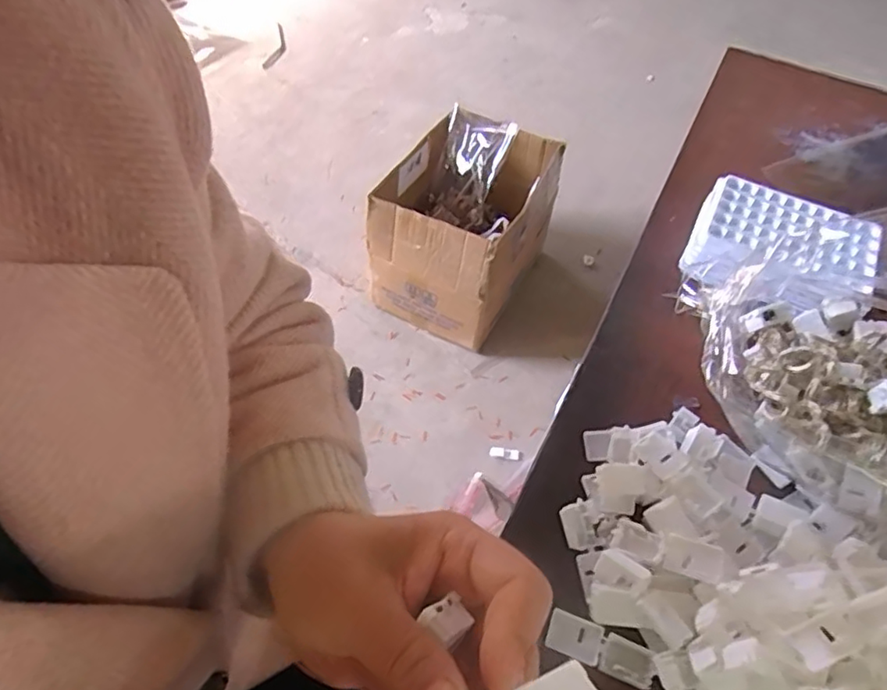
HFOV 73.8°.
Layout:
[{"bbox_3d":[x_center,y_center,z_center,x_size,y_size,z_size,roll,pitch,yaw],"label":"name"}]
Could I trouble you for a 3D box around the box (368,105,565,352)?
[{"bbox_3d":[0.045,-0.257,1.282,0.297,0.286,0.377,23,56,13],"label":"box"}]

